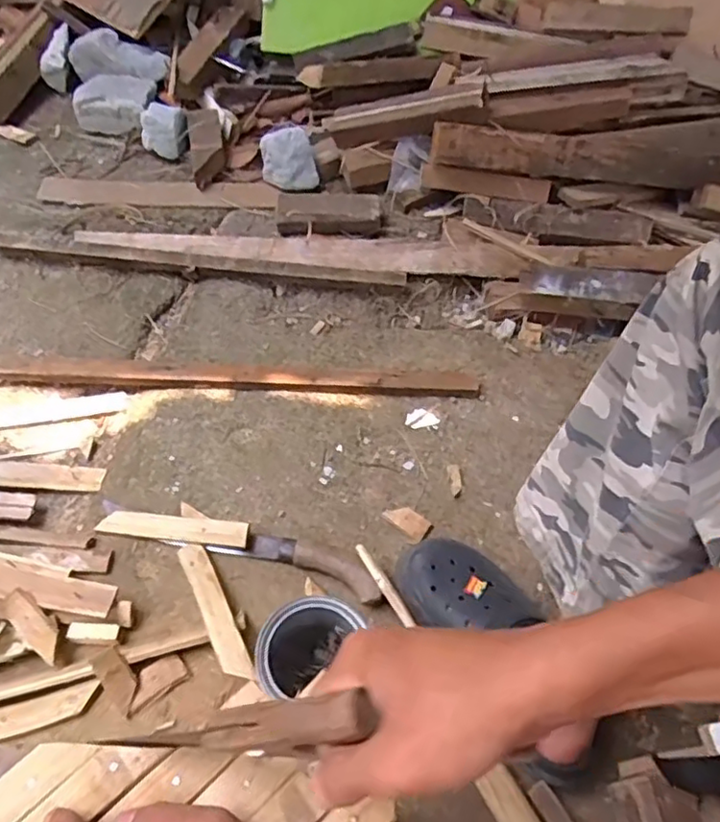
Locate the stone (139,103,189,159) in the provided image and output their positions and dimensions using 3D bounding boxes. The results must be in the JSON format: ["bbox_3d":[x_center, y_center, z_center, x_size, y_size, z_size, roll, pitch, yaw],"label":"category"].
[{"bbox_3d":[-0.357,-0.506,1.166,0.082,0.078,0.083,1,57,-2],"label":"stone"}]

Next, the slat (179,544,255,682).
[{"bbox_3d":[-0.158,0.214,0.687,0.028,0.010,0.178,-24,49,-18],"label":"slat"}]

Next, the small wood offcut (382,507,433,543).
[{"bbox_3d":[0.058,0.135,0.783,0.057,0.010,0.028,30,60,16],"label":"small wood offcut"}]

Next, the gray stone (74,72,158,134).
[{"bbox_3d":[-0.457,-0.572,1.194,0.132,0.077,0.098,11,57,5],"label":"gray stone"}]

